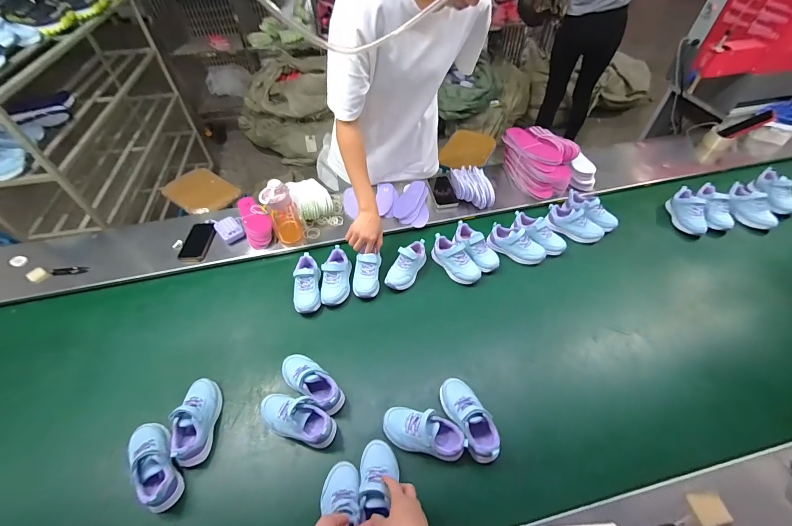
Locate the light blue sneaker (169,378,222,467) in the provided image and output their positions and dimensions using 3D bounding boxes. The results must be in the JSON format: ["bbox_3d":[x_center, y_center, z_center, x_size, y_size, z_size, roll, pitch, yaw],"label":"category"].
[{"bbox_3d":[-0.425,0.331,0.719,0.072,0.059,0.169,-4,50,-3],"label":"light blue sneaker"}]

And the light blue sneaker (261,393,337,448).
[{"bbox_3d":[-0.210,0.327,0.712,0.172,0.063,0.080,12,51,10],"label":"light blue sneaker"}]

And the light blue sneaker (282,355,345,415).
[{"bbox_3d":[-0.192,0.266,0.757,0.167,0.069,0.069,30,57,23],"label":"light blue sneaker"}]

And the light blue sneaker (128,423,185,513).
[{"bbox_3d":[-0.481,0.395,0.670,0.076,0.058,0.170,-32,57,-23],"label":"light blue sneaker"}]

